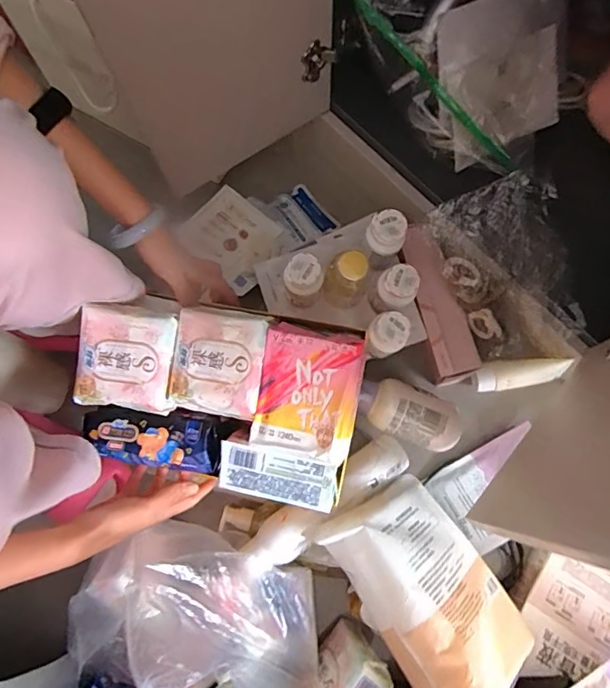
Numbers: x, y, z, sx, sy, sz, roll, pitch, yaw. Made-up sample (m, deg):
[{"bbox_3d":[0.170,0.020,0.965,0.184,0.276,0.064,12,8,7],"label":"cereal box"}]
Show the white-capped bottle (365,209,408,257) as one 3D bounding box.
[{"bbox_3d":[0.102,-0.141,0.581,0.046,0.039,0.043,-1,74,2],"label":"white-capped bottle"}]

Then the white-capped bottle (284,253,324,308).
[{"bbox_3d":[-0.004,-0.079,0.595,0.053,0.093,0.044,-1,74,2],"label":"white-capped bottle"}]

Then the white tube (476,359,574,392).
[{"bbox_3d":[0.312,0.042,0.662,0.125,0.030,0.038,-10,73,15],"label":"white tube"}]

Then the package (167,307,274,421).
[{"bbox_3d":[-0.086,0.019,0.488,0.093,0.045,0.104,10,89,12],"label":"package"}]

